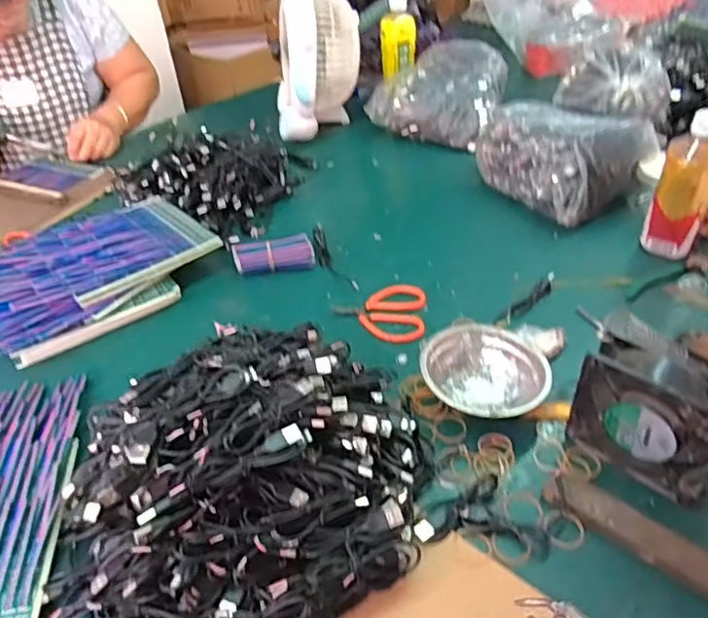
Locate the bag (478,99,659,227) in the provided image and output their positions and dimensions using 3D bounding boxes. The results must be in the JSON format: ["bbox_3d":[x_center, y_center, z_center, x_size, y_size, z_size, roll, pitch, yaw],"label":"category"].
[{"bbox_3d":[0.313,-0.237,0.900,0.178,0.111,0.209,-23,44,-21],"label":"bag"}]

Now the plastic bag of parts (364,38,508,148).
[{"bbox_3d":[0.156,-0.406,1.095,0.238,0.108,0.190,9,43,15],"label":"plastic bag of parts"}]

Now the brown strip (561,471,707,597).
[{"bbox_3d":[0.259,0.197,0.473,0.193,0.017,0.037,31,53,31],"label":"brown strip"}]

